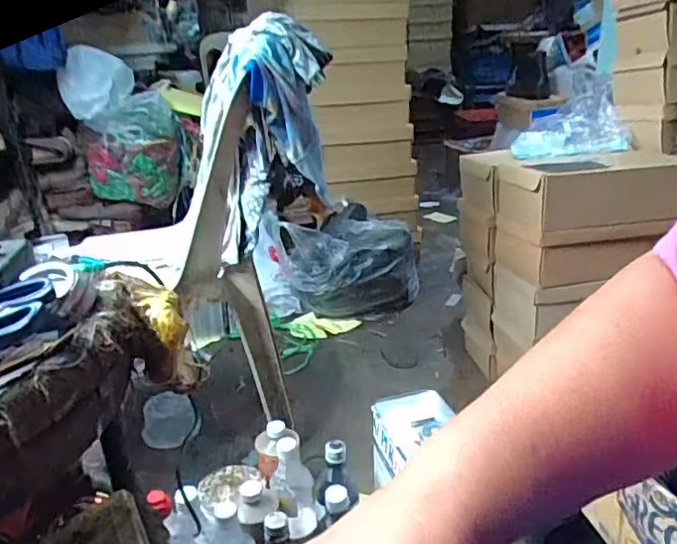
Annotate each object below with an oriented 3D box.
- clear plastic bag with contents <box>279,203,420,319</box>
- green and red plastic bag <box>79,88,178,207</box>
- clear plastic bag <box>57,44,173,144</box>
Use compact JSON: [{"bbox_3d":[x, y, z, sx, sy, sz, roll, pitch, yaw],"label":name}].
[{"bbox_3d":[0.038,-0.024,1.693,0.392,0.279,0.221,-4,22,-3],"label":"clear plastic bag with contents"},{"bbox_3d":[-0.609,-0.355,1.706,0.225,0.304,0.149,-17,26,-31],"label":"green and red plastic bag"},{"bbox_3d":[-0.625,-0.495,1.634,0.265,0.246,0.102,-12,24,-22],"label":"clear plastic bag"}]

